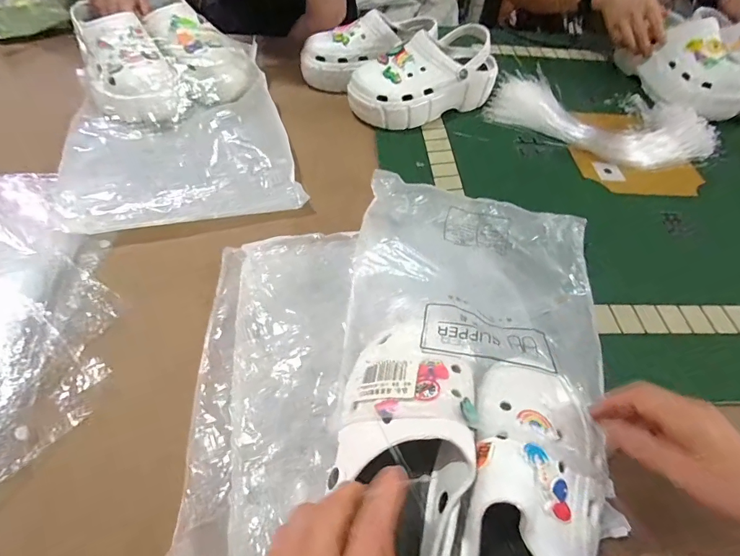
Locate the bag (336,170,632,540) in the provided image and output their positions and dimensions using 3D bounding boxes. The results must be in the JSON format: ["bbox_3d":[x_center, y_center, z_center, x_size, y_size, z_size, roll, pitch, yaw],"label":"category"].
[{"bbox_3d":[0.106,0.026,0.419,0.267,0.078,0.340,12,55,4],"label":"bag"}]

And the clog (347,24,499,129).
[{"bbox_3d":[0.092,-0.333,0.678,0.246,0.099,0.107,-24,60,-20],"label":"clog"}]

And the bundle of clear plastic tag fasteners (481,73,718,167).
[{"bbox_3d":[0.394,-0.259,0.708,0.375,0.055,0.150,24,56,12],"label":"bundle of clear plastic tag fasteners"}]

